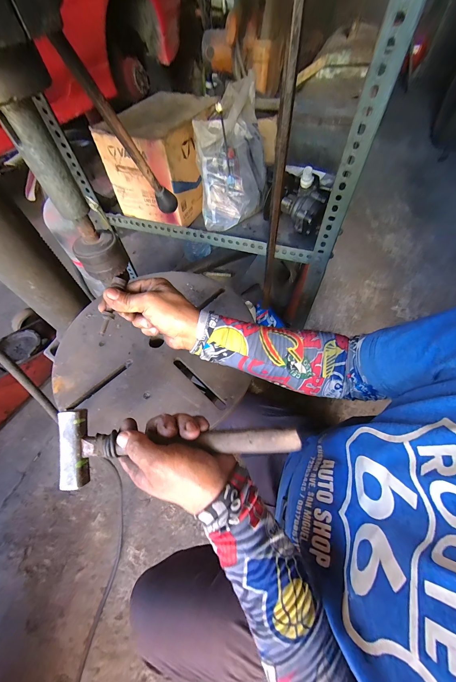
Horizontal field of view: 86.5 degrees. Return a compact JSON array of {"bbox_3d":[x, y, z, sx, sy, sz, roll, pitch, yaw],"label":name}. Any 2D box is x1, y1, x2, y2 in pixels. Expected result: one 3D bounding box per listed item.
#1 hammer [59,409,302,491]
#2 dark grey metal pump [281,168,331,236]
[{"bbox_3d":[-0.056,0.108,0.253,0.253,0.039,0.070,-5,55,7],"label":"hammer"},{"bbox_3d":[0.172,-0.312,0.551,0.096,0.116,0.075,15,58,13],"label":"dark grey metal pump"}]

